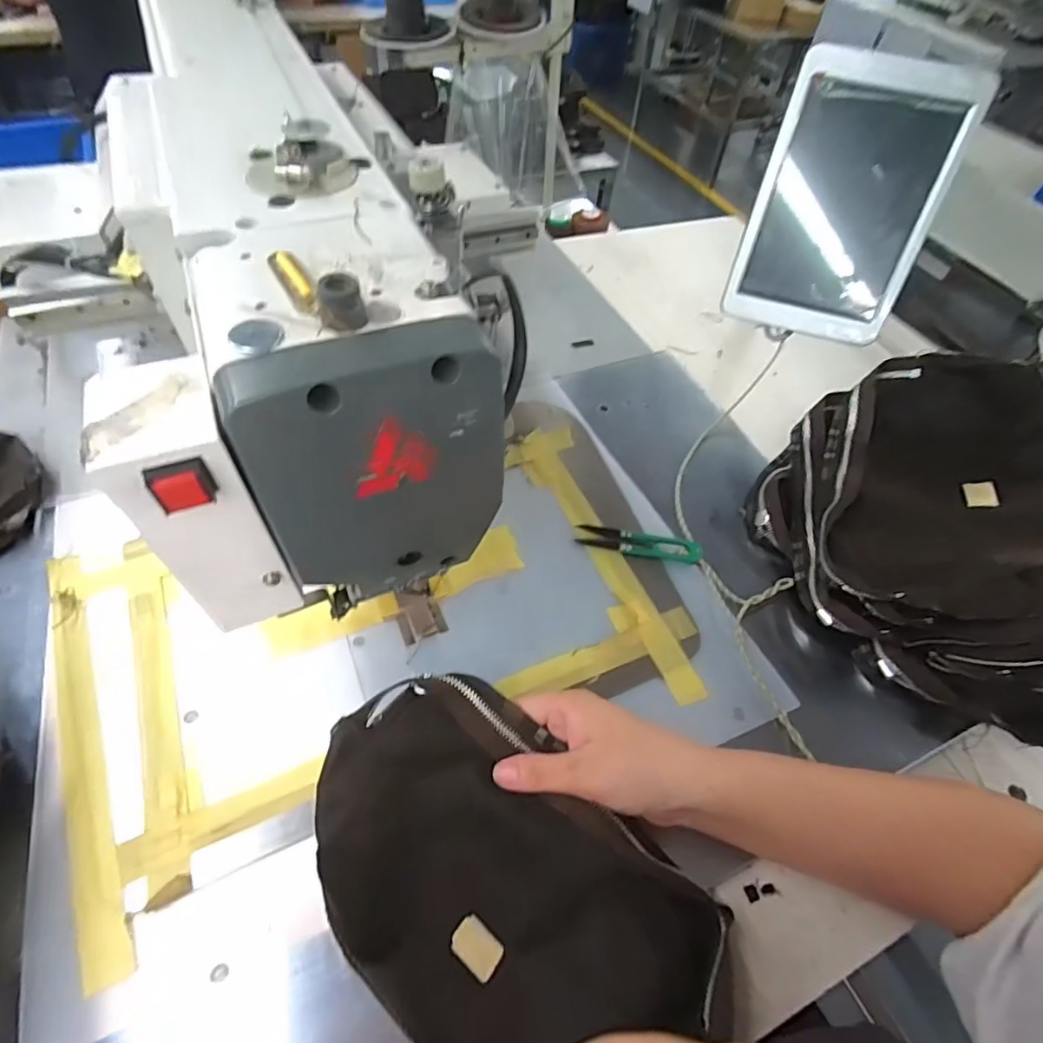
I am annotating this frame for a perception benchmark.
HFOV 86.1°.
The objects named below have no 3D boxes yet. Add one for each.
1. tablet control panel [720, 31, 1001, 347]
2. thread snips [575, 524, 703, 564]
[{"bbox_3d":[0.292,-0.283,0.504,0.149,0.216,0.030,15,31,6],"label":"tablet control panel"},{"bbox_3d":[0.101,0.019,0.477,0.103,0.010,0.026,11,54,3],"label":"thread snips"}]

